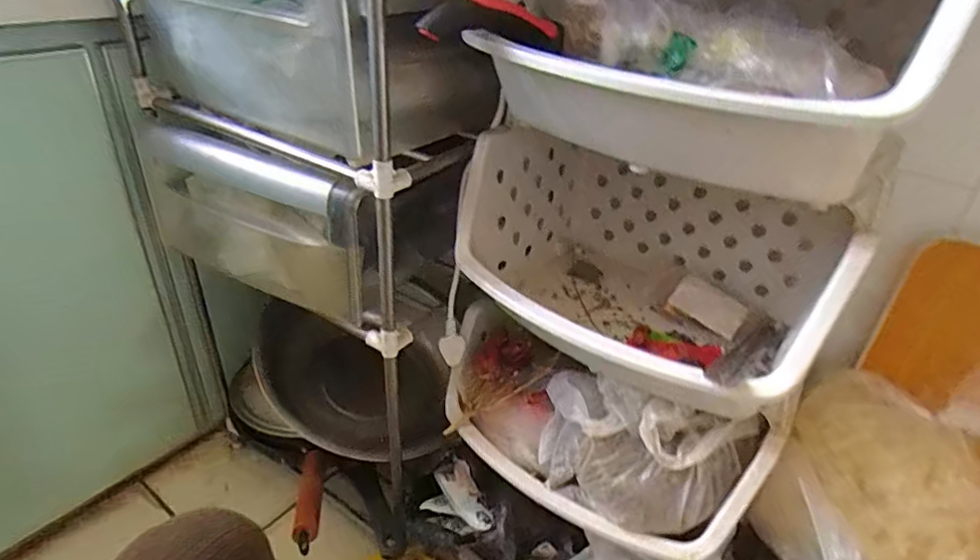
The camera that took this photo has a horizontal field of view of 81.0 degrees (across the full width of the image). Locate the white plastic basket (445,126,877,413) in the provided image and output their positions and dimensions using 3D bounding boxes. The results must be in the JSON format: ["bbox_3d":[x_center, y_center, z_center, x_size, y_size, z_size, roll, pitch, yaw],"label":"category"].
[{"bbox_3d":[0.162,-0.016,0.607,0.354,0.207,0.312,25,38,29],"label":"white plastic basket"}]

